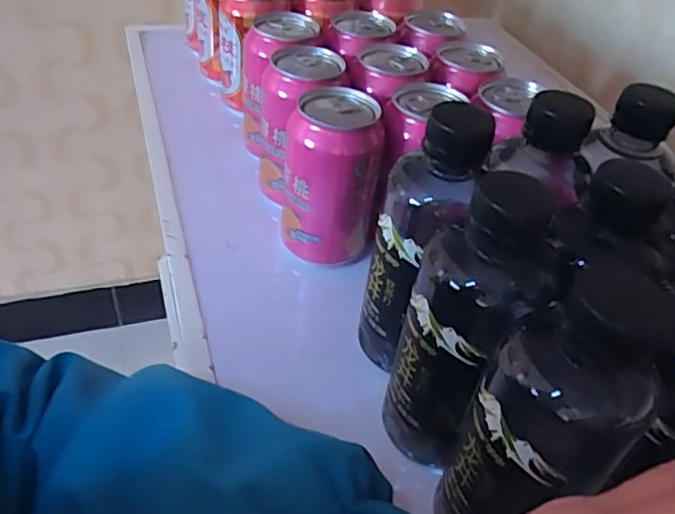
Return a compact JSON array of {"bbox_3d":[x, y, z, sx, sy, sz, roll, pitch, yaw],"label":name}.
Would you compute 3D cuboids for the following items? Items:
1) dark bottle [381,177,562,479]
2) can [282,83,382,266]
[{"bbox_3d":[0.059,0.034,0.290,0.052,0.162,0.061,20,43,13],"label":"dark bottle"},{"bbox_3d":[-0.004,-0.054,0.415,0.068,0.105,0.058,5,42,-3],"label":"can"}]

